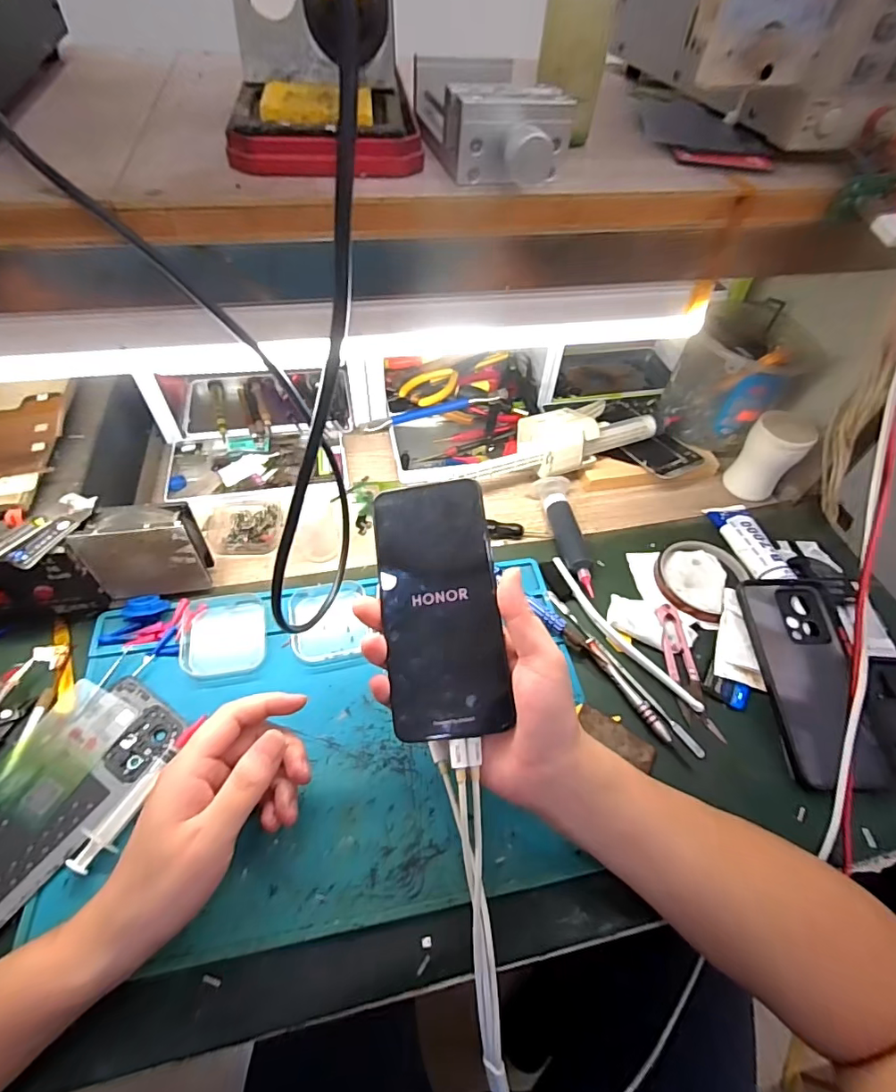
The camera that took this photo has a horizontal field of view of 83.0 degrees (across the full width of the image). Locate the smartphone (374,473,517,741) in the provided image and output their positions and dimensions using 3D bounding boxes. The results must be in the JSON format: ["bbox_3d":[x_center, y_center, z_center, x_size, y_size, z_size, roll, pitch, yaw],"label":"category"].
[{"bbox_3d":[-0.005,0.037,0.317,0.070,0.004,0.156,-8,78,3],"label":"smartphone"}]

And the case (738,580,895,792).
[{"bbox_3d":[0.291,0.103,0.404,0.082,0.014,0.164,2,59,-5],"label":"case"}]

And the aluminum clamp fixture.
[{"bbox_3d":[0.021,-0.218,0.258,0.067,0.035,0.106,-5,53,-8],"label":"aluminum clamp fixture"}]

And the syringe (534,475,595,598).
[{"bbox_3d":[0.112,-0.012,0.488,0.035,0.026,0.134,-1,53,-4],"label":"syringe"}]

